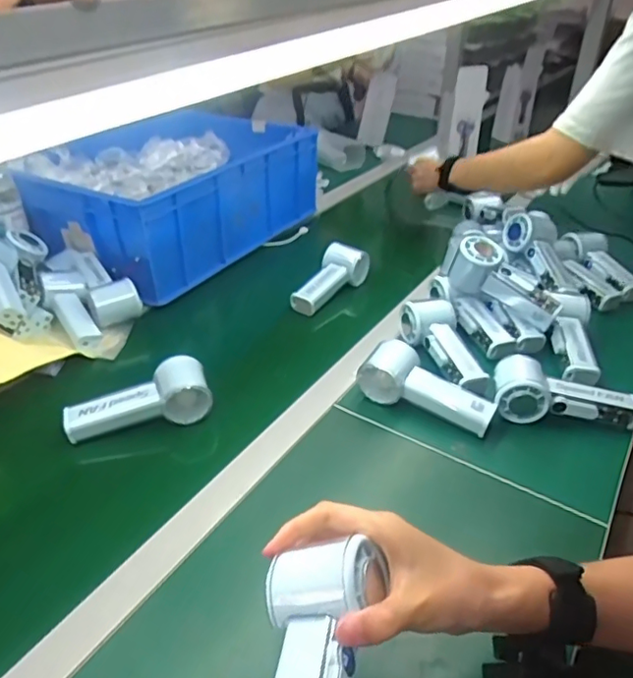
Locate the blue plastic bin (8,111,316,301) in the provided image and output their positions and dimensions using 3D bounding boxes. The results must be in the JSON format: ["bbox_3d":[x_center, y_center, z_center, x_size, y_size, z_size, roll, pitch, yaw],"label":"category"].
[{"bbox_3d":[-0.226,-0.263,1.002,0.292,0.150,0.502,19,39,26],"label":"blue plastic bin"}]

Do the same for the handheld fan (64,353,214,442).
[{"bbox_3d":[-0.195,0.068,0.611,0.146,0.043,0.062,-16,37,-21],"label":"handheld fan"}]

